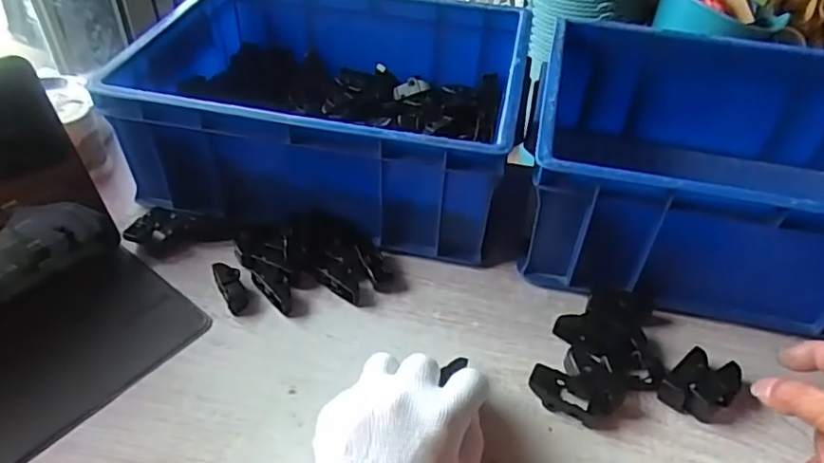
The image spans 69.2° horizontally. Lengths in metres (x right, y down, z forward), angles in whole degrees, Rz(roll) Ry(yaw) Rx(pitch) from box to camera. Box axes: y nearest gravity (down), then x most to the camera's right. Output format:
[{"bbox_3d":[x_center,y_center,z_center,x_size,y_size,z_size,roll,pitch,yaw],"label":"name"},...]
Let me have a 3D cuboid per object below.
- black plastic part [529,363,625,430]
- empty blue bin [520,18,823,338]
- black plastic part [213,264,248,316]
[{"bbox_3d":[0.115,0.115,0.422,0.062,0.017,0.033,20,45,16],"label":"black plastic part"},{"bbox_3d":[0.288,-0.049,0.527,0.349,0.136,0.259,13,44,10],"label":"empty blue bin"},{"bbox_3d":[-0.145,0.044,0.481,0.018,0.008,0.049,-21,62,-24],"label":"black plastic part"}]

